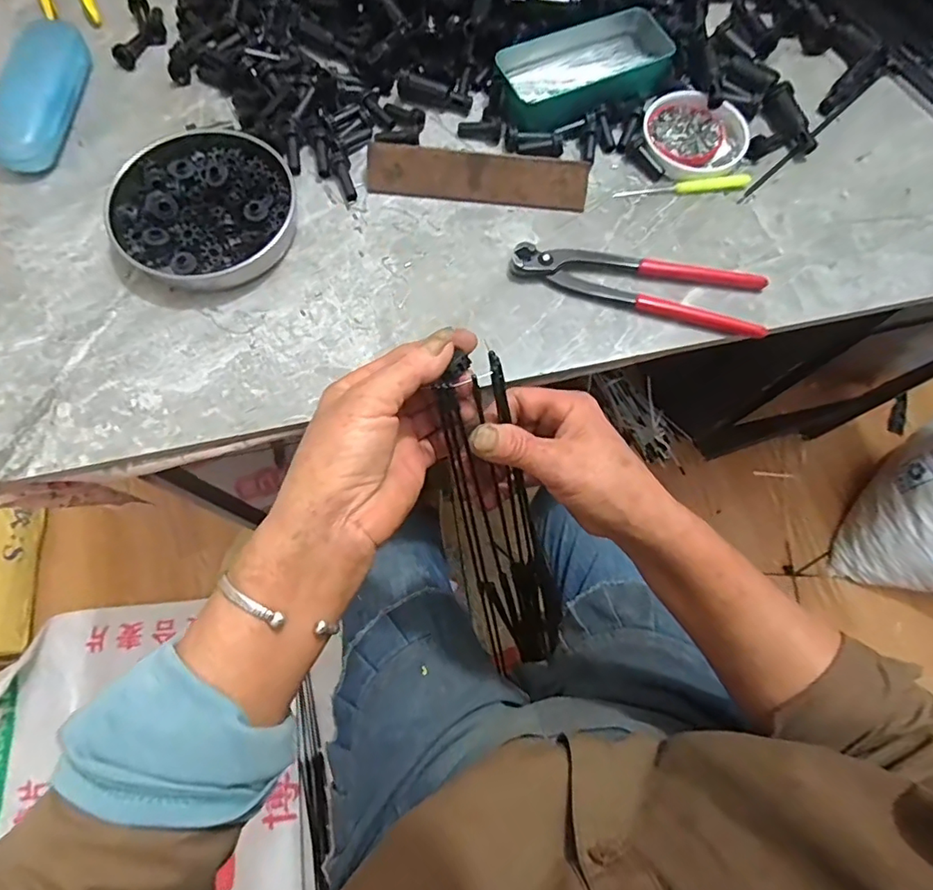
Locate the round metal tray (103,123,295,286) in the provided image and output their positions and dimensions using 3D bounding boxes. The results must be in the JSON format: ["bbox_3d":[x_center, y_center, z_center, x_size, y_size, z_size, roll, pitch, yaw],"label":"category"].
[{"bbox_3d":[-0.206,-0.190,0.415,0.135,0.024,0.141,0,72,-1],"label":"round metal tray"}]

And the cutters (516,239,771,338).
[{"bbox_3d":[0.133,-0.123,0.410,0.194,0.013,0.052,10,72,2],"label":"cutters"}]

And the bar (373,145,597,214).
[{"bbox_3d":[0.009,-0.219,0.431,0.178,0.035,0.004,6,31,1],"label":"bar"}]

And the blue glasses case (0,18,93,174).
[{"bbox_3d":[-0.358,-0.297,0.445,0.048,0.036,0.148,6,72,1],"label":"blue glasses case"}]

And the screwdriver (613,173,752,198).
[{"bbox_3d":[0.185,-0.220,0.447,0.115,0.008,0.011,-8,72,-4],"label":"screwdriver"}]

